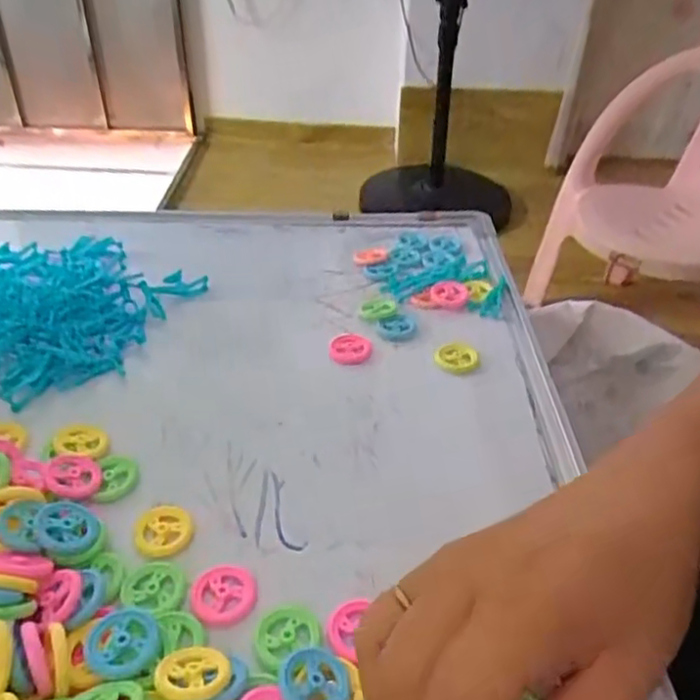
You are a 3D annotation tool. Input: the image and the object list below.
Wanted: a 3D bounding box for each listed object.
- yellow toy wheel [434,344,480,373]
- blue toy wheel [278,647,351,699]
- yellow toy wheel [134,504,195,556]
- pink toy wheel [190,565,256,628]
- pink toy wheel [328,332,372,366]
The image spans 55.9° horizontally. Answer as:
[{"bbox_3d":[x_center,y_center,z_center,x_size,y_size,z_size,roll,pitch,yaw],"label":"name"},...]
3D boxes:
[{"bbox_3d":[0.074,0.005,0.460,0.030,0.008,0.030,1,36,-1],"label":"yellow toy wheel"},{"bbox_3d":[-0.013,0.135,0.268,0.029,0.005,0.028,15,39,-13],"label":"blue toy wheel"},{"bbox_3d":[-0.095,0.092,0.338,0.028,0.007,0.028,1,36,-1],"label":"yellow toy wheel"},{"bbox_3d":[-0.060,0.115,0.311,0.030,0.004,0.030,1,36,-1],"label":"pink toy wheel"},{"bbox_3d":[0.000,-0.001,0.464,0.029,0.006,0.027,-2,36,-5],"label":"pink toy wheel"}]

